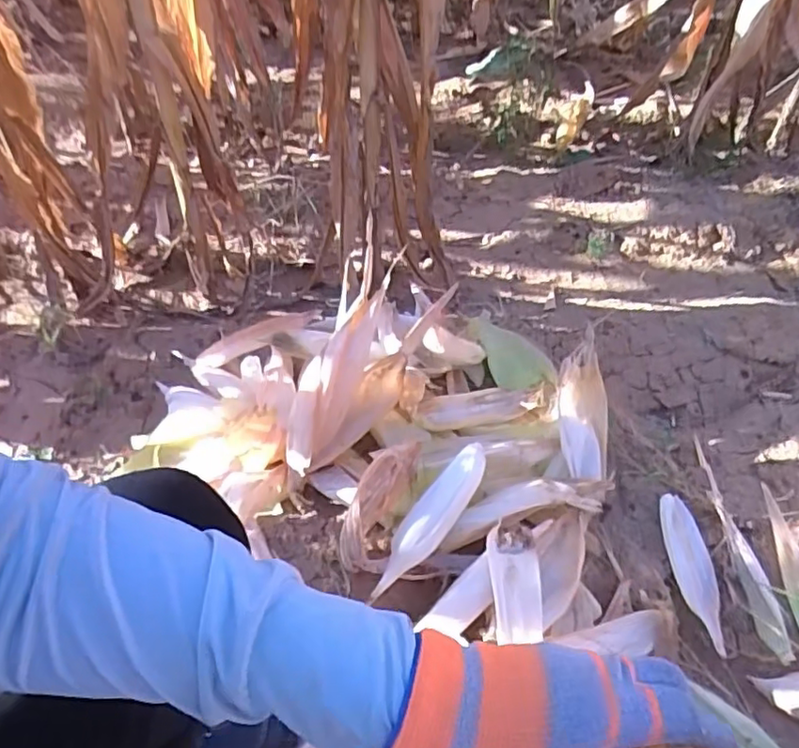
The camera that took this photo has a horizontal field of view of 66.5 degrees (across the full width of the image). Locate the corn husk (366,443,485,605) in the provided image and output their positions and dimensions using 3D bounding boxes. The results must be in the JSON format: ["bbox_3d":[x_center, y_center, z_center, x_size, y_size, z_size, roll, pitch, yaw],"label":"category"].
[{"bbox_3d":[0.039,0.176,0.746,0.048,0.040,0.220,32,75,27],"label":"corn husk"}]

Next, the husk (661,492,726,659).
[{"bbox_3d":[0.389,0.259,0.806,0.050,0.030,0.216,1,47,-1],"label":"husk"}]

